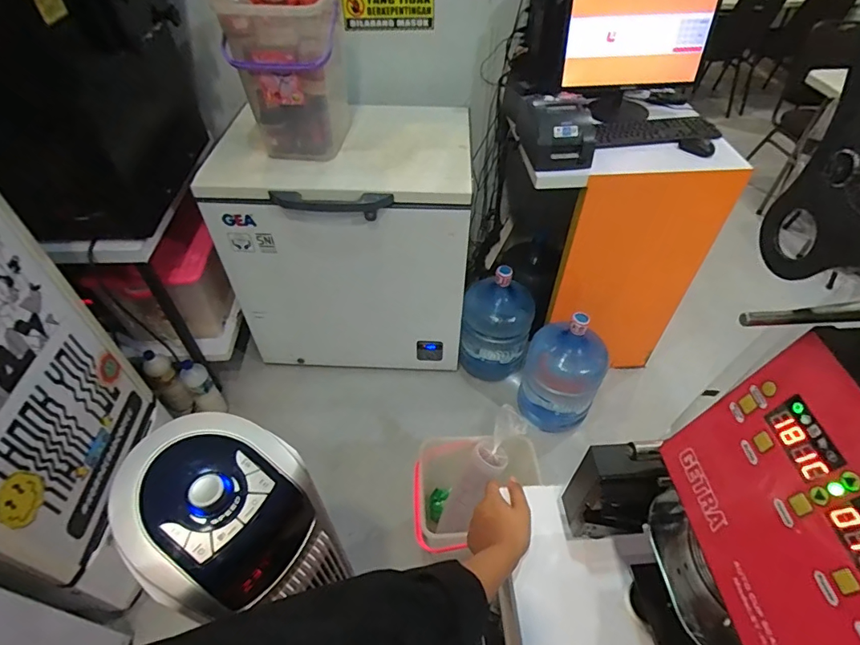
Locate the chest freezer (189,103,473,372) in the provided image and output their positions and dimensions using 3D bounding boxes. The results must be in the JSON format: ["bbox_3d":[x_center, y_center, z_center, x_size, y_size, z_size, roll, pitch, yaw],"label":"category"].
[{"bbox_3d":[-0.278,-0.297,1.775,0.827,0.819,0.517,3,48,3],"label":"chest freezer"}]

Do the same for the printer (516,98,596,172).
[{"bbox_3d":[0.357,-0.551,1.320,0.164,0.129,0.242,-7,48,-6],"label":"printer"}]

